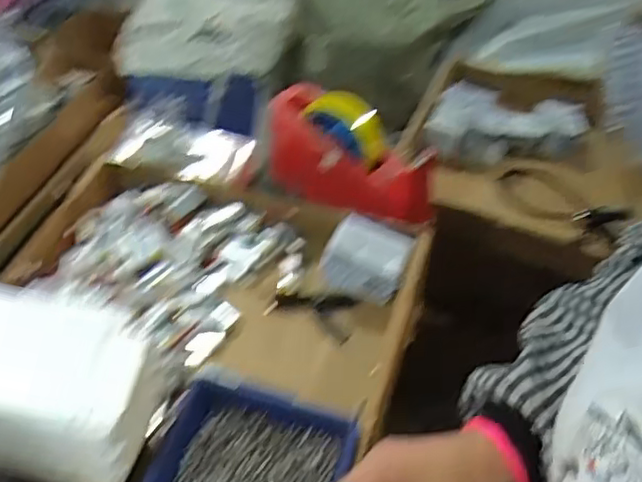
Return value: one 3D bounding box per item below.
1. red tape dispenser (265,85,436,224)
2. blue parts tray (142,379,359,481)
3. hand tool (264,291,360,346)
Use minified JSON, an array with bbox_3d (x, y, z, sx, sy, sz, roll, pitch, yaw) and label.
[{"bbox_3d":[0.027,-0.083,0.691,0.198,0.095,0.099,18,50,14],"label":"red tape dispenser"},{"bbox_3d":[-0.056,0.180,0.501,0.142,0.038,0.121,13,49,10],"label":"blue parts tray"},{"bbox_3d":[-0.006,0.068,0.646,0.085,0.009,0.054,18,50,14],"label":"hand tool"}]

